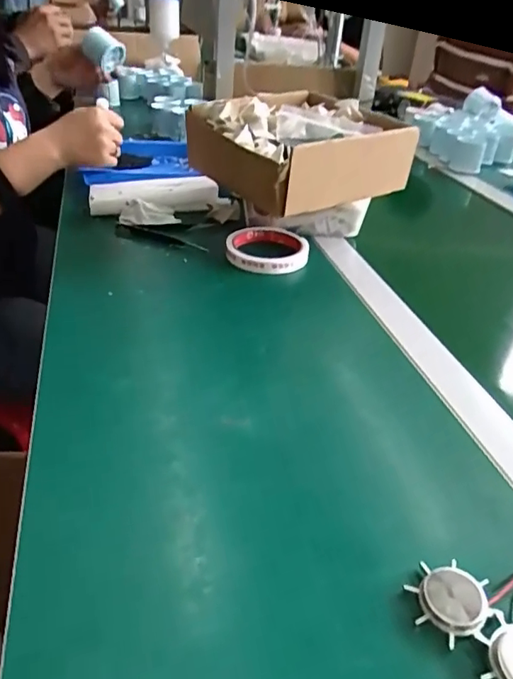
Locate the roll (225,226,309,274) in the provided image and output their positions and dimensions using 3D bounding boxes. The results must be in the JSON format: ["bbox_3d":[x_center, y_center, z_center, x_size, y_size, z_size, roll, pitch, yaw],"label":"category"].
[{"bbox_3d":[0.011,-0.103,0.612,0.092,0.023,0.091,4,33,-2],"label":"roll"}]

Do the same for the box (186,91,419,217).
[{"bbox_3d":[0.052,-0.224,0.620,0.203,0.075,0.191,-16,39,-30],"label":"box"}]

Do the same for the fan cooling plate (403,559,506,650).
[{"bbox_3d":[0.100,0.131,0.268,0.040,0.012,0.039,4,33,-2],"label":"fan cooling plate"}]

